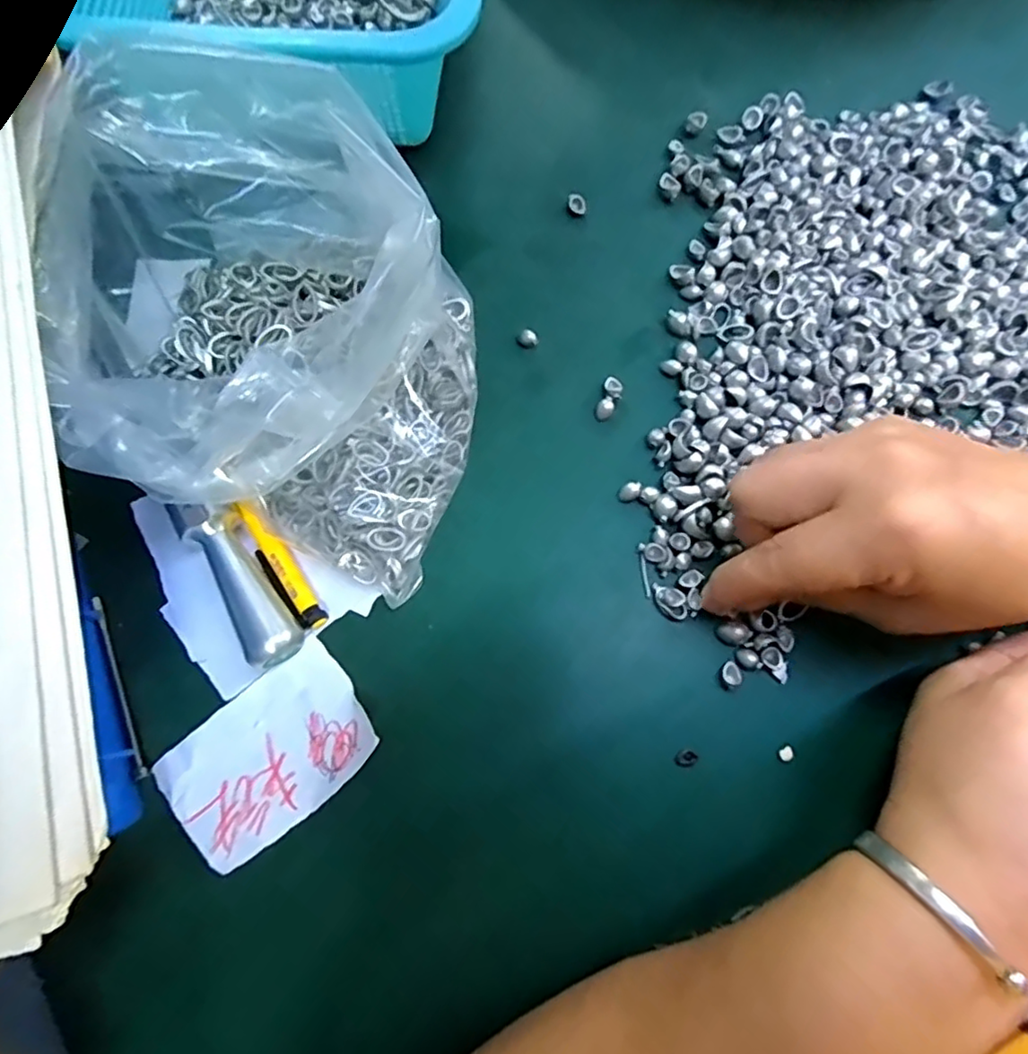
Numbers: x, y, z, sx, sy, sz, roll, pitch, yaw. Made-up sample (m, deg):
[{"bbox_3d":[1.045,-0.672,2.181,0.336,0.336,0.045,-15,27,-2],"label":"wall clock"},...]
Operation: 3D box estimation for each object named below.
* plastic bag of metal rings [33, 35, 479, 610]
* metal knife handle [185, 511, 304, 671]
[{"bbox_3d":[-0.092,-0.080,0.238,0.151,0.089,0.188,6,75,0],"label":"plastic bag of metal rings"},{"bbox_3d":[-0.105,0.026,0.242,0.019,0.019,0.064,-34,75,-9],"label":"metal knife handle"}]

